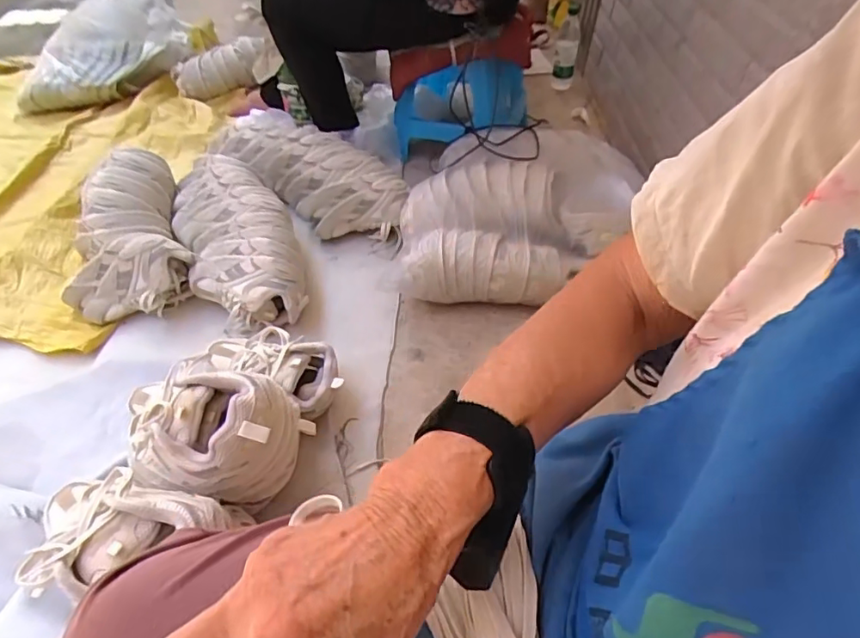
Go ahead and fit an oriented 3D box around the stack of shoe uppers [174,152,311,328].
[{"bbox_3d":[-0.391,-0.172,1.098,0.205,0.133,0.506,-19,50,-18],"label":"stack of shoe uppers"}]

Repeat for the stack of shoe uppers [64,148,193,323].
[{"bbox_3d":[-0.618,-0.179,1.093,0.226,0.133,0.429,-18,50,-17],"label":"stack of shoe uppers"}]

